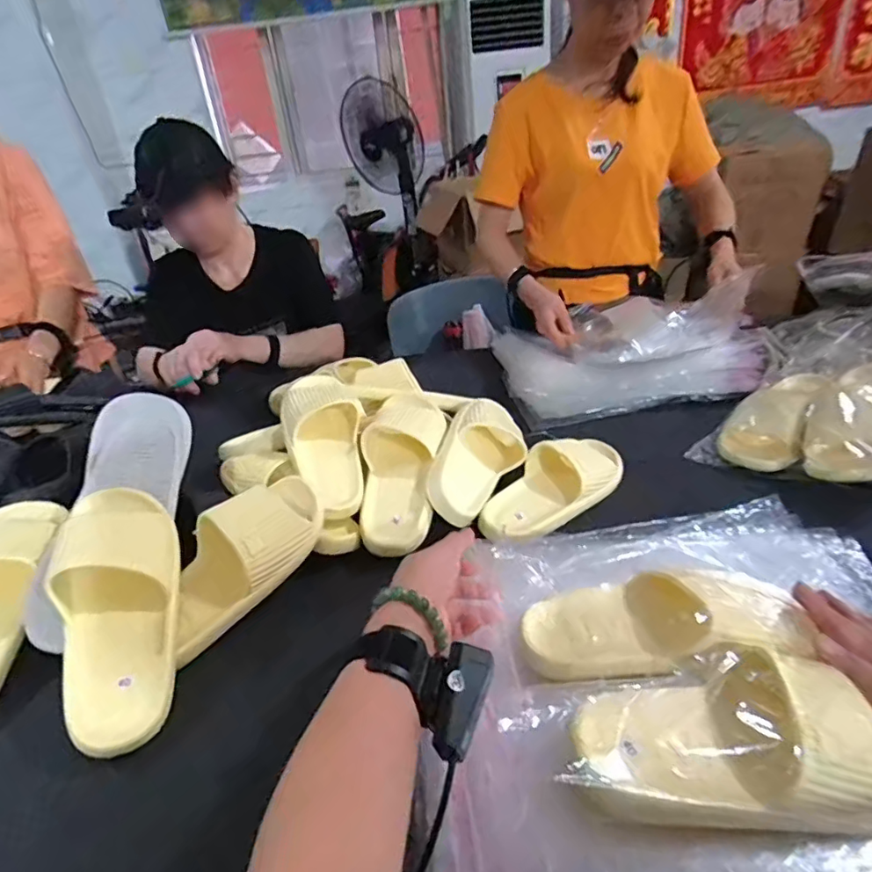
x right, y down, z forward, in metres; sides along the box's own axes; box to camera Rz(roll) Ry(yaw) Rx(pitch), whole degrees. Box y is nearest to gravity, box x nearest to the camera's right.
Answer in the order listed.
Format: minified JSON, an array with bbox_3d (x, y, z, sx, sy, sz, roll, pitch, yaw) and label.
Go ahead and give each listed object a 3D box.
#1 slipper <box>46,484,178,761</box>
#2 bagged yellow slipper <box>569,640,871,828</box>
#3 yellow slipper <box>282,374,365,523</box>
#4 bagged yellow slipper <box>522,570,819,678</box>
[{"bbox_3d":[-0.305,0.158,0.514,0.095,0.060,0.253,-14,62,-12],"label":"slipper"},{"bbox_3d":[0.223,0.209,0.385,0.238,0.069,0.111,-6,31,6],"label":"bagged yellow slipper"},{"bbox_3d":[-0.149,0.008,0.727,0.104,0.071,0.240,-11,54,-8],"label":"yellow slipper"},{"bbox_3d":[0.202,0.165,0.473,0.244,0.062,0.100,-10,31,6],"label":"bagged yellow slipper"}]

